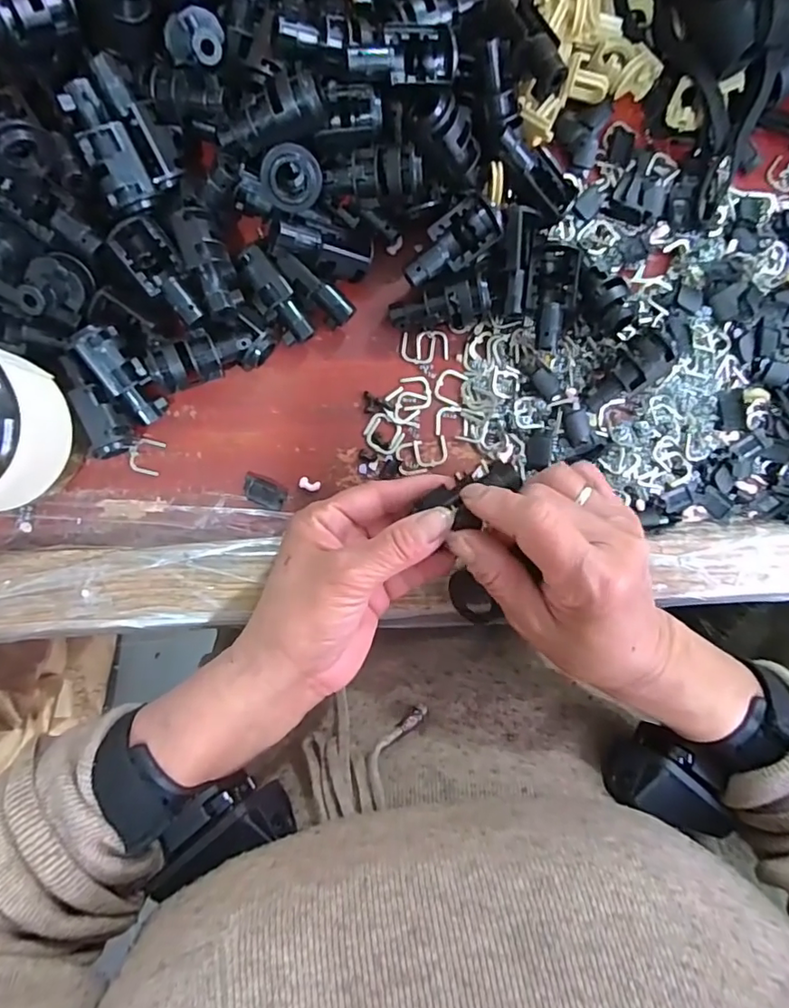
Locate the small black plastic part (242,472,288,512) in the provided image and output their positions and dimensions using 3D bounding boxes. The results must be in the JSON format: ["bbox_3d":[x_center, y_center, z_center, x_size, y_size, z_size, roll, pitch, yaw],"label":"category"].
[{"bbox_3d":[-0.073,-0.007,0.305,0.024,0.004,0.015,22,92,-6],"label":"small black plastic part"}]

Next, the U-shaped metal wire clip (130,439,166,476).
[{"bbox_3d":[-0.136,-0.026,0.299,0.016,0.004,0.019,17,92,-6],"label":"U-shaped metal wire clip"}]

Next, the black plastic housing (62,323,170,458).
[{"bbox_3d":[-0.143,-0.057,0.277,0.034,0.023,0.059,-18,95,-3],"label":"black plastic housing"}]

